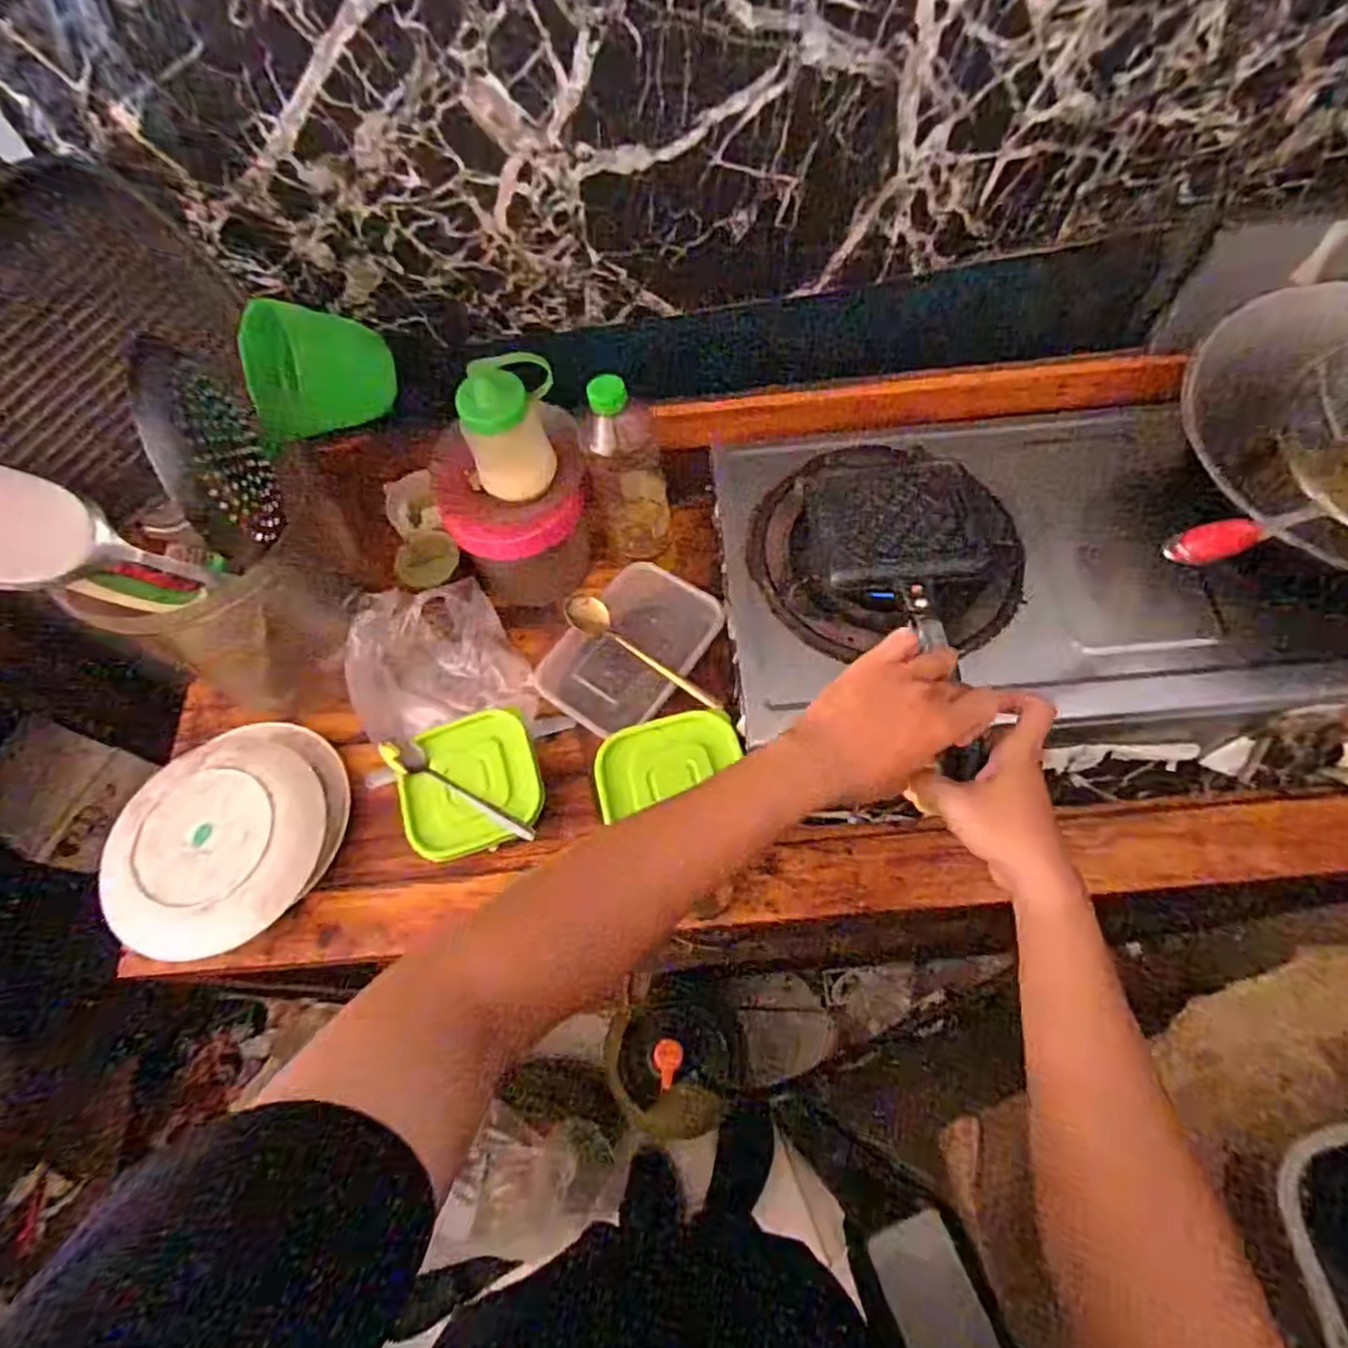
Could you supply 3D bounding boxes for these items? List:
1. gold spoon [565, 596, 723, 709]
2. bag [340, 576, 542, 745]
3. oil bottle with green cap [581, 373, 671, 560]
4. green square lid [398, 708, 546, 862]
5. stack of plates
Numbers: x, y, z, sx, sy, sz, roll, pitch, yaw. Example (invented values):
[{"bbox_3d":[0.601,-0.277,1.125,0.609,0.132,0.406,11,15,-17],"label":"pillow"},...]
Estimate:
[{"bbox_3d":[-0.029,-0.020,0.673,0.184,0.016,0.034,34,71,18],"label":"gold spoon"},{"bbox_3d":[-0.231,-0.020,0.708,0.153,0.133,0.136,-12,64,-2],"label":"bag"},{"bbox_3d":[-0.045,-0.199,0.695,0.073,0.210,0.062,-7,64,0],"label":"oil bottle with green cap"},{"bbox_3d":[-0.183,0.099,0.638,0.125,0.016,0.120,-18,65,-5],"label":"green square lid"},{"bbox_3d":[-0.414,0.144,0.653,0.177,0.059,0.223,25,68,15],"label":"stack of plates"}]

